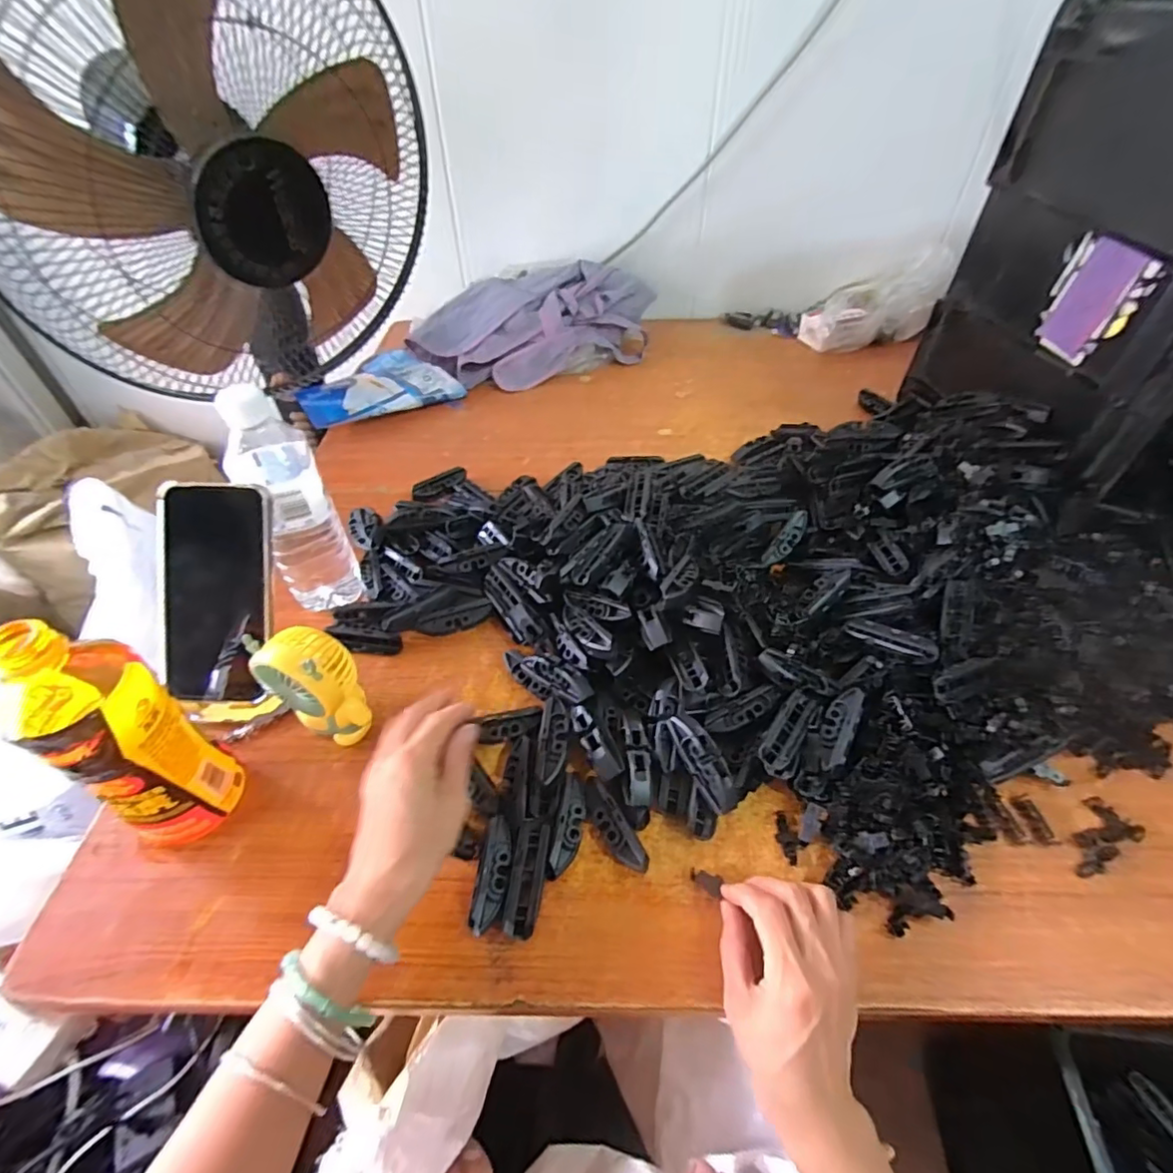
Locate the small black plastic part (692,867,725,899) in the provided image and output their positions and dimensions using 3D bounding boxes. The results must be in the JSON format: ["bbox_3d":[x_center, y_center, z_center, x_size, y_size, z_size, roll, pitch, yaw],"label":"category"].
[{"bbox_3d":[0.079,0.197,0.377,0.021,0.007,0.012,17,55,16],"label":"small black plastic part"}]

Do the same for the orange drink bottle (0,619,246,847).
[{"bbox_3d":[-0.292,0.095,0.352,0.075,0.181,0.070,17,51,15],"label":"orange drink bottle"}]

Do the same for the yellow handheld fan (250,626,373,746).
[{"bbox_3d":[-0.198,0.076,0.422,0.055,0.103,0.048,24,53,20],"label":"yellow handheld fan"}]

